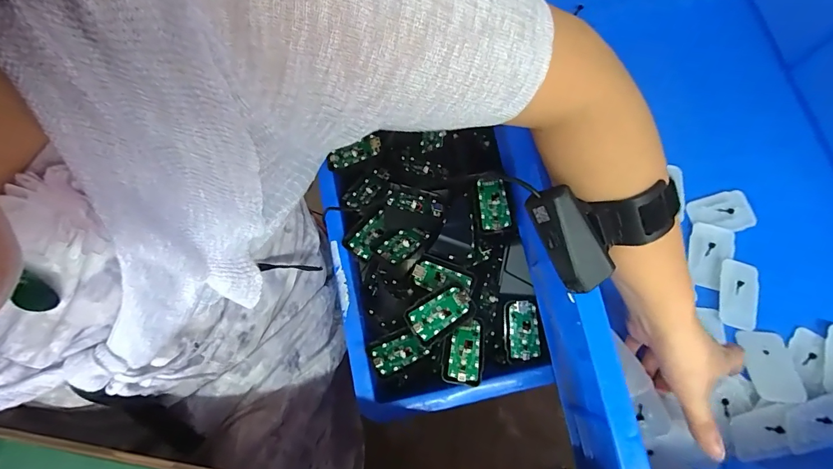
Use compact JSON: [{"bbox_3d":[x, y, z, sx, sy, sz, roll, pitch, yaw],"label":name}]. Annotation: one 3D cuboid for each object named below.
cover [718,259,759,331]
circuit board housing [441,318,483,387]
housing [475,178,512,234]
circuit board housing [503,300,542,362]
[{"bbox_3d":[0.339,0.063,0.423,0.040,0.007,0.069,11,72,5],"label":"cover"},{"bbox_3d":[0.049,0.125,0.433,0.044,0.011,0.068,3,77,26],"label":"circuit board housing"},{"bbox_3d":[0.088,-0.033,0.464,0.036,0.005,0.063,-6,86,5],"label":"housing"},{"bbox_3d":[0.119,0.108,0.455,0.039,0.009,0.068,-4,90,6],"label":"circuit board housing"}]

